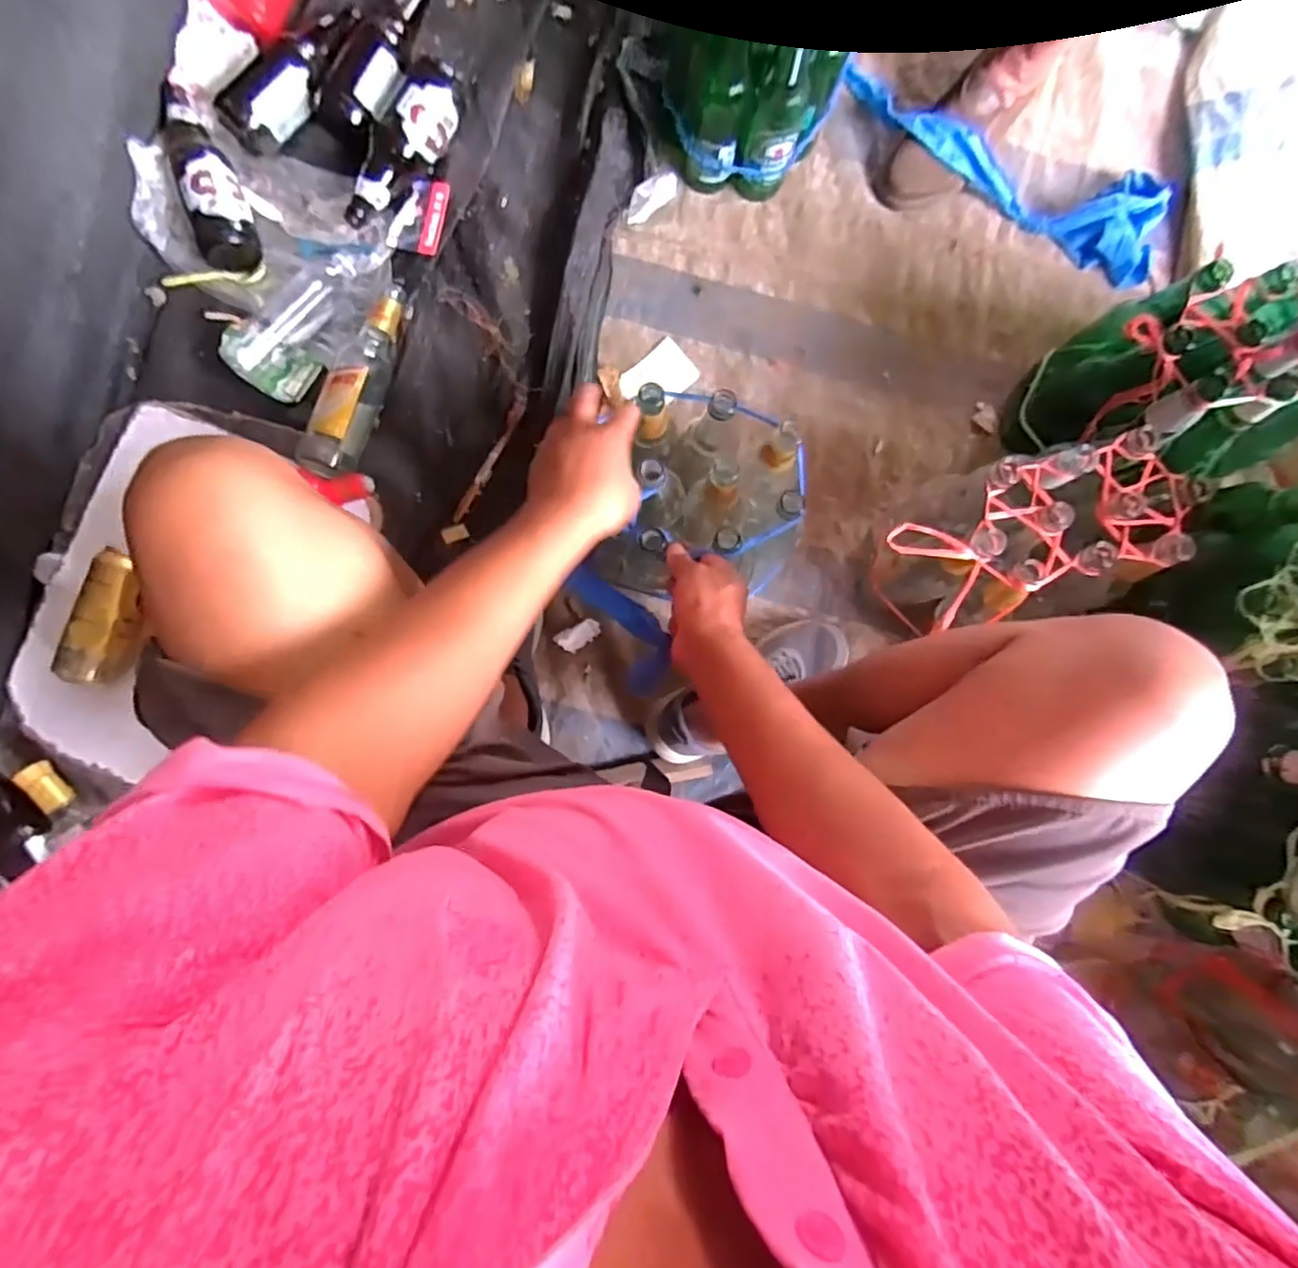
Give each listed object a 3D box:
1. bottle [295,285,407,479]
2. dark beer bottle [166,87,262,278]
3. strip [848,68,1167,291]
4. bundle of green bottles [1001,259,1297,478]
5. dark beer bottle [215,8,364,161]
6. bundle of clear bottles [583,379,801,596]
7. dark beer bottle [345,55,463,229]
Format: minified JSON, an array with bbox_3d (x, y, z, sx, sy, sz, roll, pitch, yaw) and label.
[{"bbox_3d":[-0.390,-0.338,0.854,0.069,0.070,0.267,13,90,-2],"label":"bottle"},{"bbox_3d":[-0.566,-0.587,0.832,0.068,0.064,0.226,-16,90,-2],"label":"dark beer bottle"},{"bbox_3d":[0.493,-0.656,0.870,0.484,0.061,0.142,31,89,-1],"label":"strip"},{"bbox_3d":[0.615,-0.284,0.769,0.244,0.265,0.212,-16,90,-2],"label":"bundle of green bottles"},{"bbox_3d":[-0.456,-0.723,0.839,0.216,0.064,0.063,-39,91,-1],"label":"dark beer bottle"},{"bbox_3d":[0.055,-0.140,0.712,0.189,0.211,0.193,19,89,-1],"label":"bundle of clear bottles"},{"bbox_3d":[-0.325,-0.637,0.847,0.069,0.059,0.225,34,89,-1],"label":"dark beer bottle"}]

